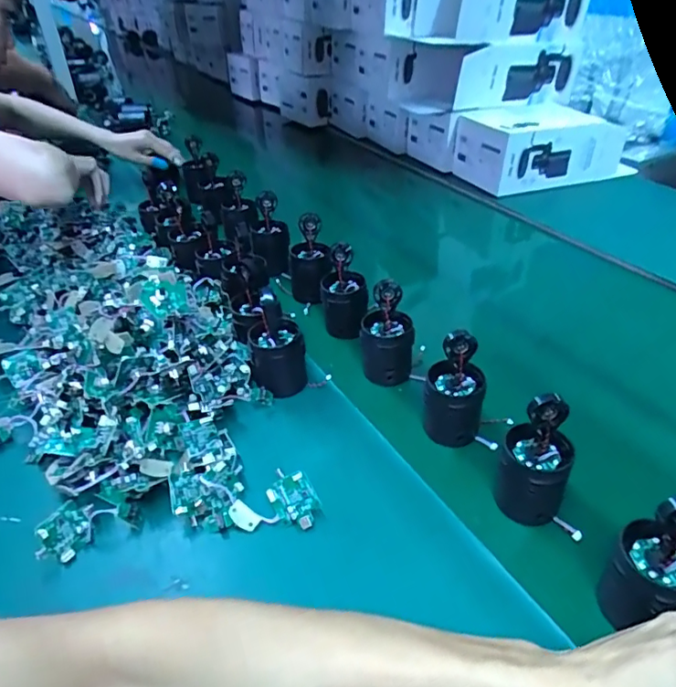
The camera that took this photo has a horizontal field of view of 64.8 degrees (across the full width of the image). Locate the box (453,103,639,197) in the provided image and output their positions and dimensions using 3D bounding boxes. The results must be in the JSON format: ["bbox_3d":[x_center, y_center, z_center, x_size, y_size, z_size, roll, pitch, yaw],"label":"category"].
[{"bbox_3d":[0.408,-0.394,1.049,0.322,0.119,0.168,-18,41,-20],"label":"box"}]

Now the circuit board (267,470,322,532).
[{"bbox_3d":[-0.035,0.132,0.443,0.036,0.004,0.044,-28,85,-2],"label":"circuit board"}]

